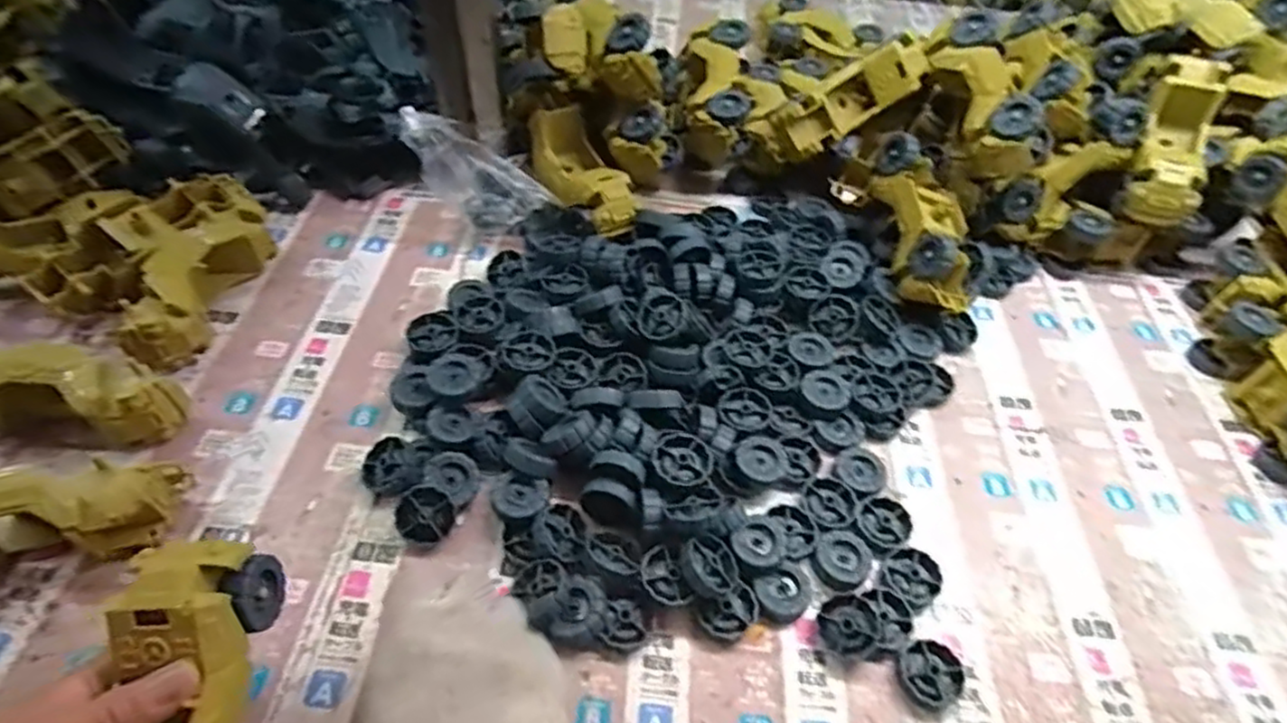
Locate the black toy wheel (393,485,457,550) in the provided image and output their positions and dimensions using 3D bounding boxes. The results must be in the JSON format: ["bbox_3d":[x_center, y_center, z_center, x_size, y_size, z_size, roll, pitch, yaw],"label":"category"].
[{"bbox_3d":[-0.142,0.102,0.466,0.037,0.009,0.038,0,90,-14],"label":"black toy wheel"}]

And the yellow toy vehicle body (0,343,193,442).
[{"bbox_3d":[-0.411,0.024,0.500,0.163,0.052,0.051,5,51,0],"label":"yellow toy vehicle body"}]

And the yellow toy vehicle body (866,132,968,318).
[{"bbox_3d":[0.252,-0.127,0.636,0.059,0.059,0.169,-3,67,-7],"label":"yellow toy vehicle body"}]

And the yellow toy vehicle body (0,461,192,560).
[{"bbox_3d":[-0.377,0.101,0.435,0.172,0.059,0.051,-10,52,-12],"label":"yellow toy vehicle body"}]

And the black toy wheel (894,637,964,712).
[{"bbox_3d":[0.176,0.191,0.435,0.041,0.010,0.037,-23,56,-22],"label":"black toy wheel"}]

